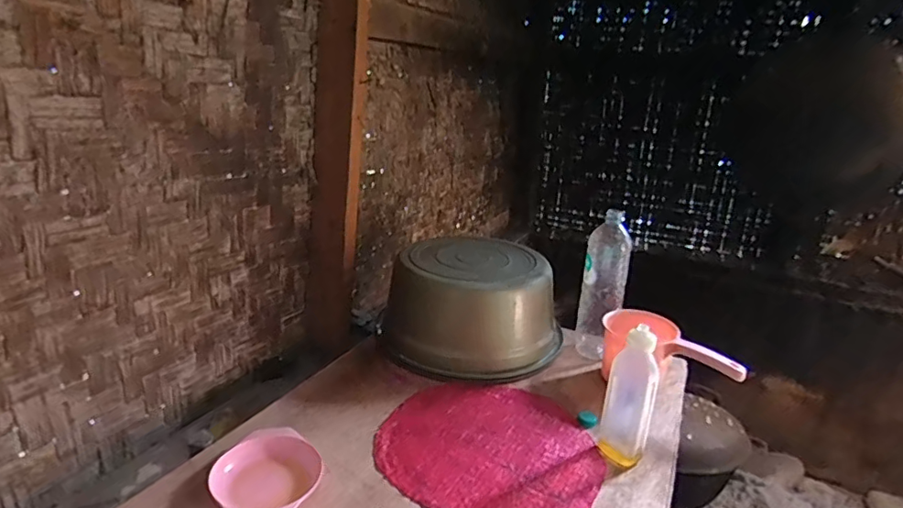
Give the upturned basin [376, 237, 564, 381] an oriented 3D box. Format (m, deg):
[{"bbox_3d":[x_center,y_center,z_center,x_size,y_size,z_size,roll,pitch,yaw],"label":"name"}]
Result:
[{"bbox_3d":[0.045,0.108,1.129,0.313,0.197,0.324,4,17,-1],"label":"upturned basin"}]

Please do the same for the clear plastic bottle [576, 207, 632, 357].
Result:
[{"bbox_3d":[0.312,0.087,1.102,0.088,0.329,0.096,10,19,17],"label":"clear plastic bottle"}]

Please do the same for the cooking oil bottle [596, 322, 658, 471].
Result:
[{"bbox_3d":[0.281,0.218,0.829,0.071,0.219,0.074,11,19,22],"label":"cooking oil bottle"}]

